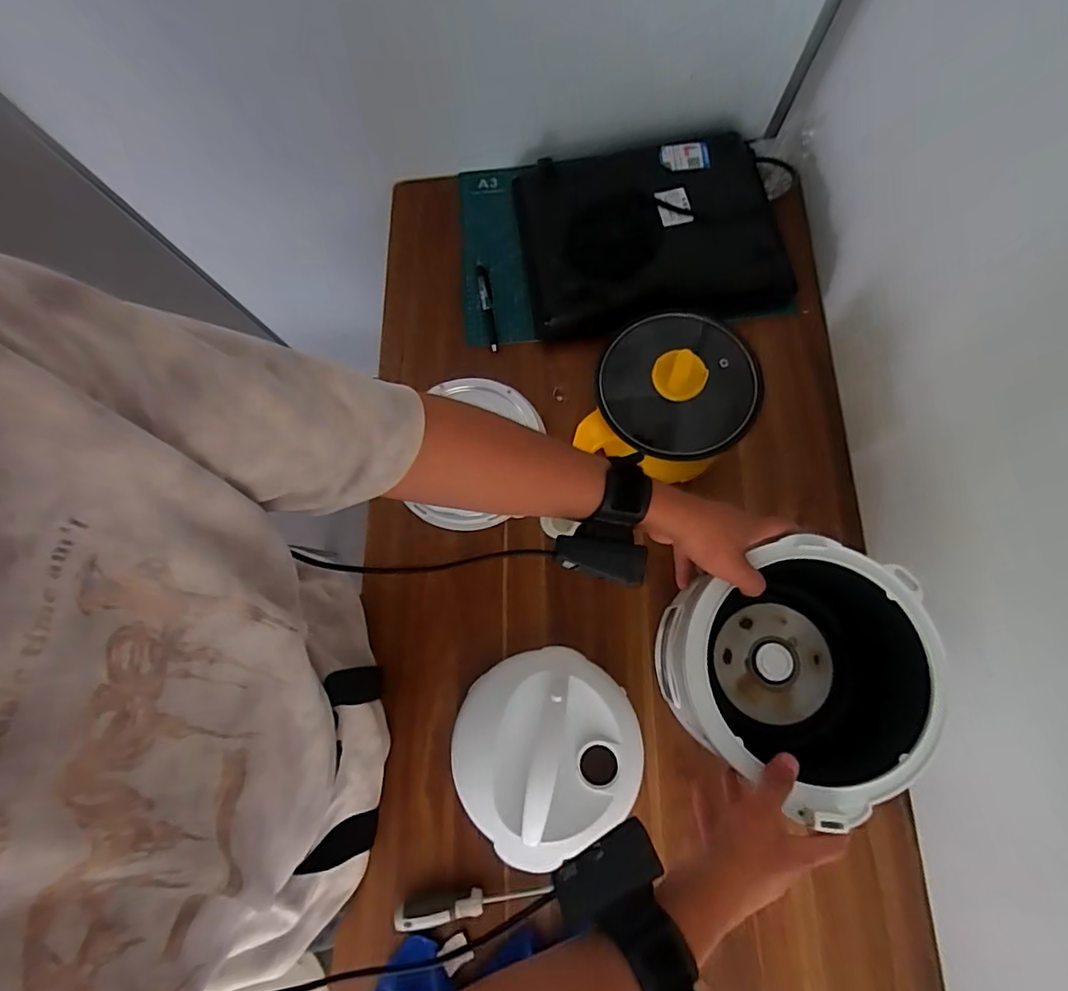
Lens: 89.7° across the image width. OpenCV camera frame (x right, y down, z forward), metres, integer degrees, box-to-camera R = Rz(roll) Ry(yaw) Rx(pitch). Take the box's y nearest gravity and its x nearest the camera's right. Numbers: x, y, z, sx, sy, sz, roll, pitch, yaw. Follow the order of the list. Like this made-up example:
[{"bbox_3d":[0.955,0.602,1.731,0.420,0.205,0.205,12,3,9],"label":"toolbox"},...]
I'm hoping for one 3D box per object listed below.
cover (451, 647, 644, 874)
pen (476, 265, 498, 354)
[{"bbox_3d":[0.012,0.268,0.570,0.195,0.033,0.186,-33,76,-7],"label":"cover"},{"bbox_3d":[-0.064,-0.259,0.746,0.017,0.019,0.137,-10,75,-1],"label":"pen"}]

